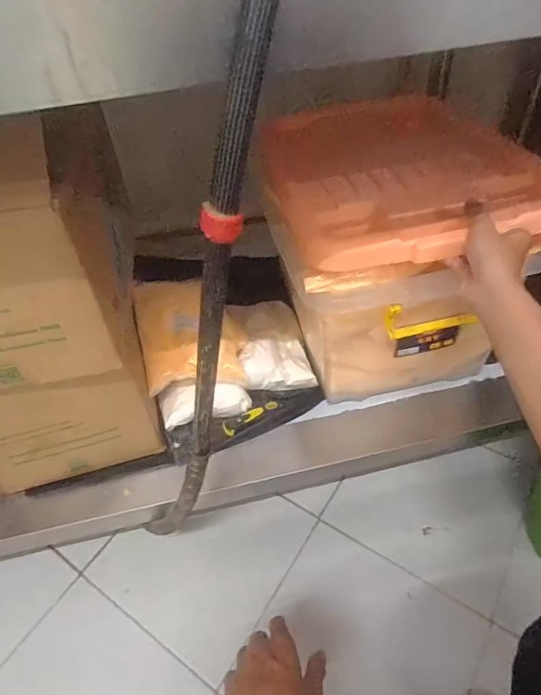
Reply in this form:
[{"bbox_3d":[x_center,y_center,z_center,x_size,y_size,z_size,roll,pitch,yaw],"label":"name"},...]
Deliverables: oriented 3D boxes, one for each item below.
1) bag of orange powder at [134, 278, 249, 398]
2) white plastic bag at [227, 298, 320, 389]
[{"bbox_3d":[-0.130,-0.025,0.780,0.178,0.074,0.200,2,71,-35],"label":"bag of orange powder"},{"bbox_3d":[-0.004,-0.017,0.849,0.123,0.066,0.204,-13,47,-6],"label":"white plastic bag"}]

